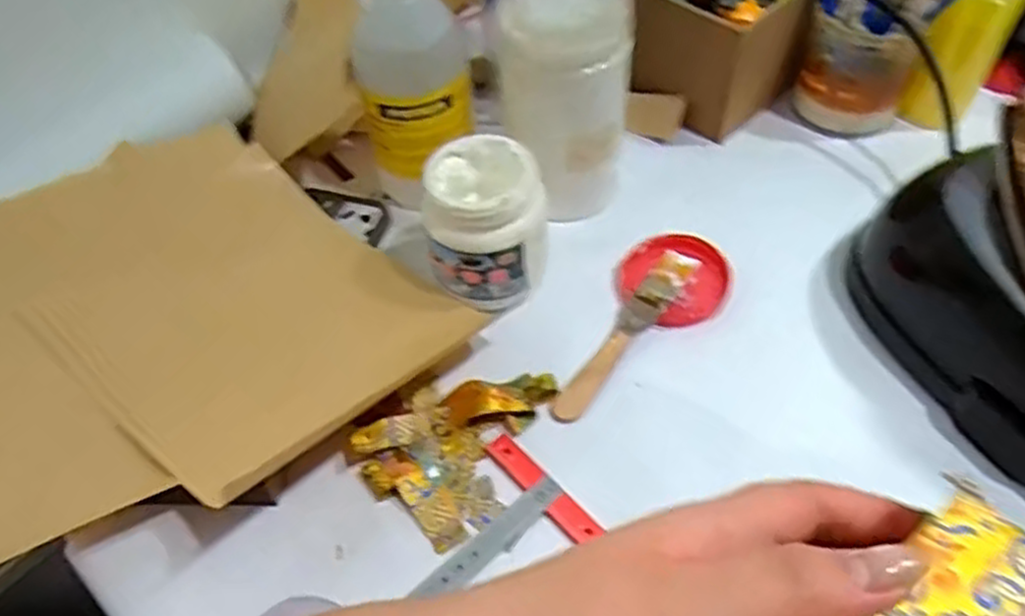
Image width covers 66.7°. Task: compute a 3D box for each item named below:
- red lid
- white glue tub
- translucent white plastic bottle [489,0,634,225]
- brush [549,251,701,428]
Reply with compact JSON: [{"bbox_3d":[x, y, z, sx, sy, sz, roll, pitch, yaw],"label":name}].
[{"bbox_3d":[0.107,-0.021,0.515,0.071,0.011,0.075,-3,53,4],"label":"red lid"},{"bbox_3d":[-0.016,-0.049,0.496,0.076,0.091,0.077,-6,52,0],"label":"white glue tub"},{"bbox_3d":[0.035,-0.137,0.532,0.085,0.156,0.083,-2,52,3],"label":"translucent white plastic bottle"},{"bbox_3d":[0.072,0.016,0.486,0.023,0.005,0.141,35,69,10],"label":"brush"}]

